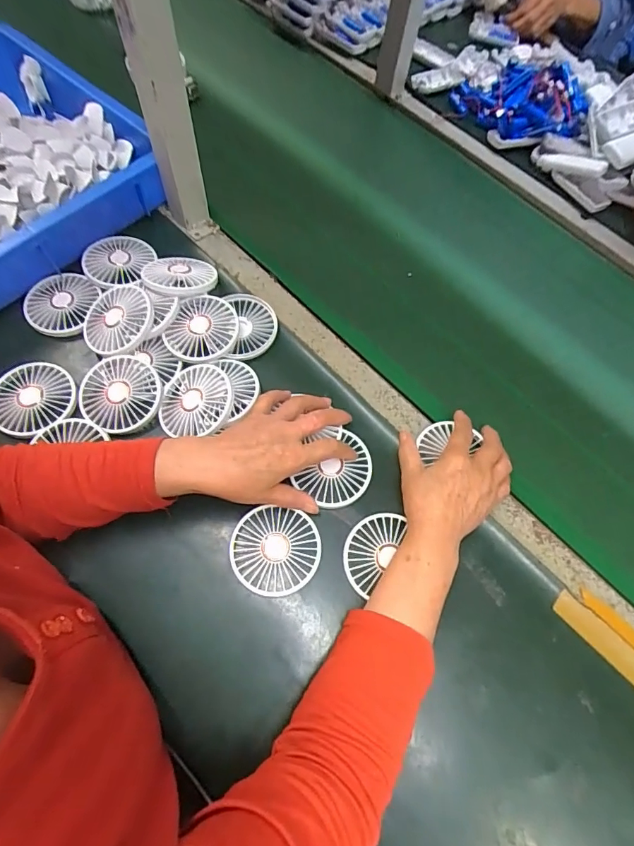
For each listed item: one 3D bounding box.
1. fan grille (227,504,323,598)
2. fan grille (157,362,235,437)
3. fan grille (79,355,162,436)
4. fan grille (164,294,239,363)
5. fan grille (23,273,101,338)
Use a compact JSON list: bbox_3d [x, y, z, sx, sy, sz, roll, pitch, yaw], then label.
[{"bbox_3d":[-0.041,0.127,0.443,0.084,0.012,0.080,12,66,0],"label":"fan grille"},{"bbox_3d":[-0.131,-0.023,0.482,0.082,0.014,0.084,-6,67,14],"label":"fan grille"},{"bbox_3d":[-0.213,-0.032,0.486,0.082,0.020,0.085,2,66,-4],"label":"fan grille"},{"bbox_3d":[-0.132,-0.108,0.521,0.078,0.022,0.088,20,66,8],"label":"fan grille"},{"bbox_3d":[-0.309,-0.144,0.538,0.074,0.017,0.082,11,65,0],"label":"fan grille"}]

